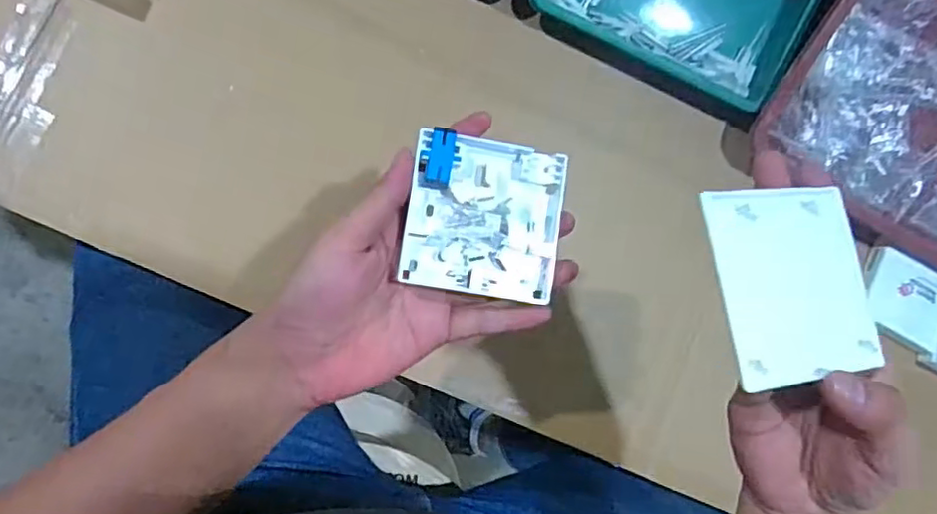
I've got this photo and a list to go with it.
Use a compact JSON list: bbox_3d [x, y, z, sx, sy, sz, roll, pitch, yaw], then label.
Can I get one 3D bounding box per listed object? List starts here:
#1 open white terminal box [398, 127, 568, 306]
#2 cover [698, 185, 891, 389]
[{"bbox_3d":[0.010,-0.023,0.356,0.084,0.015,0.085,10,85,-8],"label":"open white terminal box"},{"bbox_3d":[0.145,0.010,0.281,0.086,0.007,0.085,-3,77,-23],"label":"cover"}]

